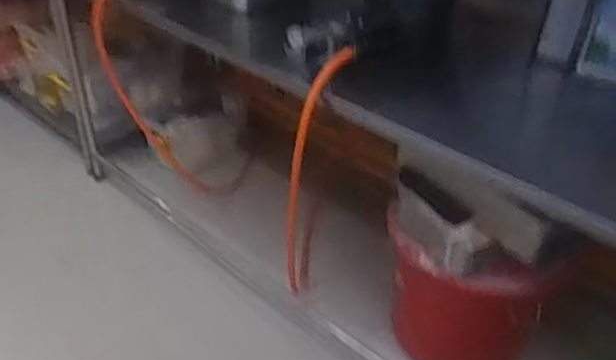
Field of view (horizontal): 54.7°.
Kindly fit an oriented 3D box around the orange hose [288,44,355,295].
[{"bbox_3d":[0.021,0.007,1.436,0.138,0.611,0.117,2,37,2],"label":"orange hose"}]

